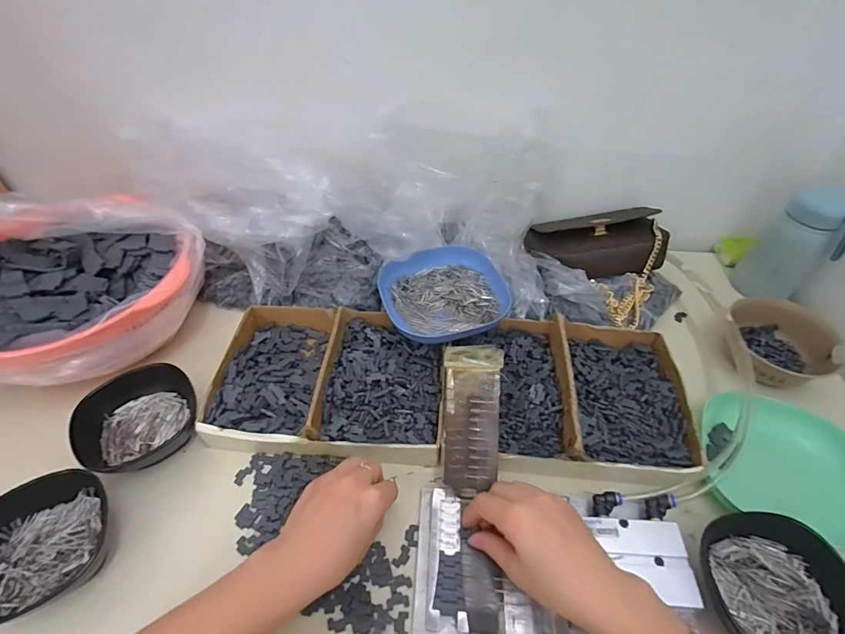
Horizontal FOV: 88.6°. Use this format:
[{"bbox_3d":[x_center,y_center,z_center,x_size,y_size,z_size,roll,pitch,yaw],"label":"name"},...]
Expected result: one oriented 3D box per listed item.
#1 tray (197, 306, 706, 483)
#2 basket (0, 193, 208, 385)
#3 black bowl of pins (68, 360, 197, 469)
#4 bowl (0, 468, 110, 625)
[{"bbox_3d":[0.026,0.066,0.466,0.486,0.043,0.185,3,47,3],"label":"tray"},{"bbox_3d":[-0.394,-0.031,0.473,0.255,0.126,0.233,16,49,14],"label":"basket"},{"bbox_3d":[-0.290,0.107,0.446,0.110,0.047,0.105,-27,53,-23],"label":"black bowl of pins"},{"bbox_3d":[-0.323,0.193,0.370,0.097,0.053,0.105,0,47,0],"label":"bowl"}]

